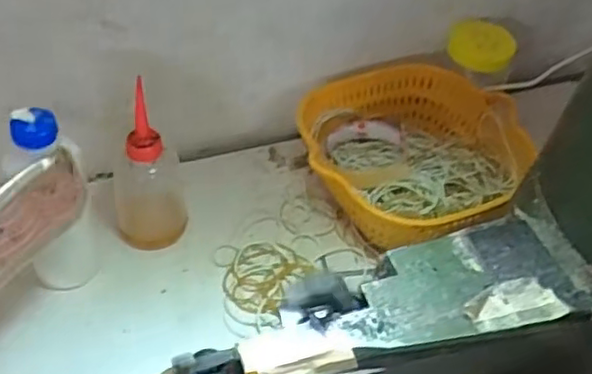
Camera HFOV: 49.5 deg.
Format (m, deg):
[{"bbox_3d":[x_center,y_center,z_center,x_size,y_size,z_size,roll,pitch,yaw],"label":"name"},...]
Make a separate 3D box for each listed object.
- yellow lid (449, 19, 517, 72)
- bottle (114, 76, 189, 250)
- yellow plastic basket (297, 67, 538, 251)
[{"bbox_3d":[0.194,-0.148,0.678,0.073,0.051,0.007,18,26,-16],"label":"yellow lid"},{"bbox_3d":[-0.132,-0.017,0.563,0.065,0.151,0.063,-8,48,-13],"label":"bottle"},{"bbox_3d":[0.109,-0.024,0.638,0.212,0.085,0.195,3,46,-3],"label":"yellow plastic basket"}]

